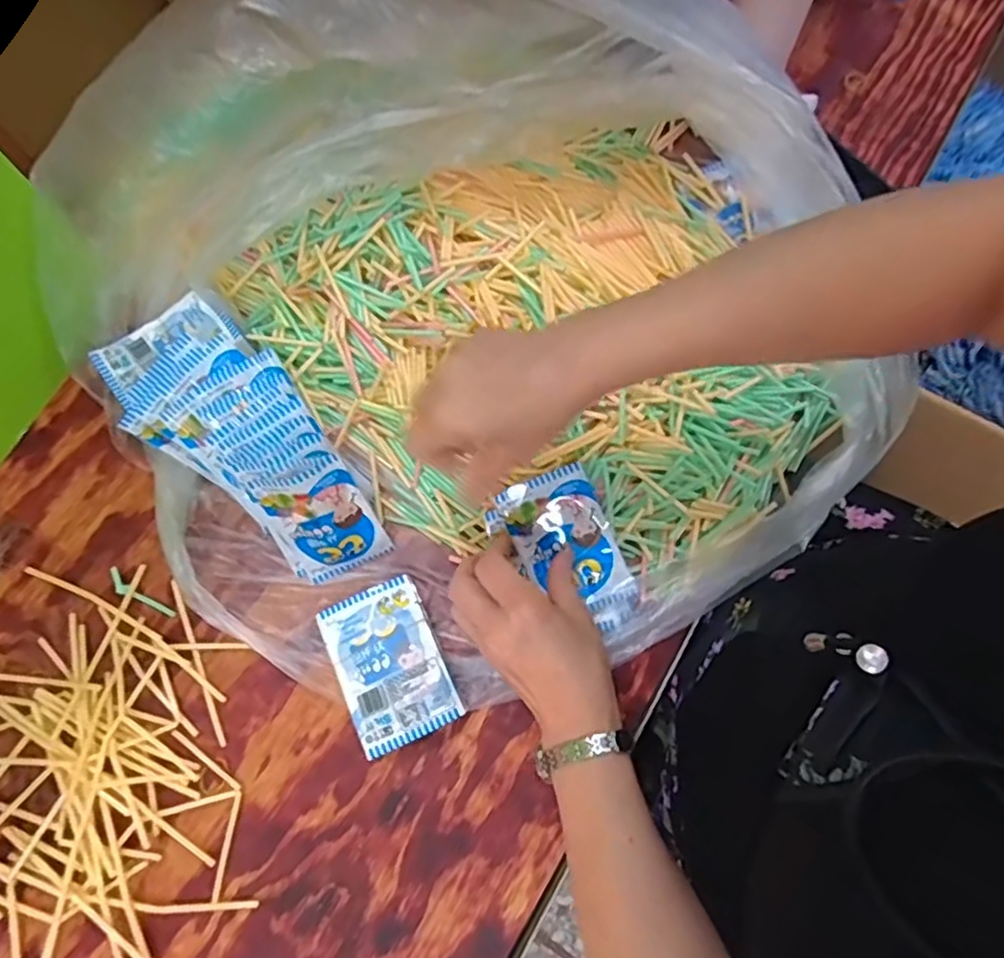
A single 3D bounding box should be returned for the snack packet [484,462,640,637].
[{"bbox_3d":[0.043,0.051,0.465,0.078,0.018,0.109,-28,93,10],"label":"snack packet"}]

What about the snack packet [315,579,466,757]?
[{"bbox_3d":[-0.076,0.127,0.451,0.070,0.027,0.104,-24,75,-5],"label":"snack packet"}]

